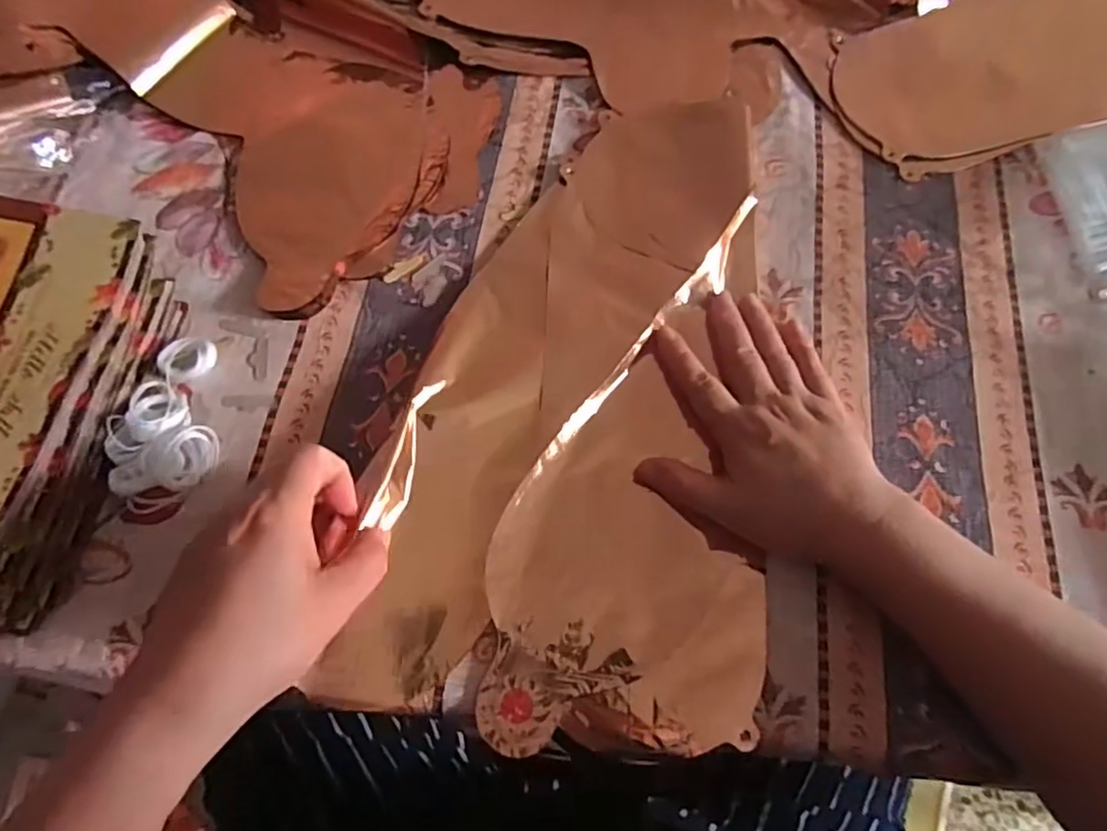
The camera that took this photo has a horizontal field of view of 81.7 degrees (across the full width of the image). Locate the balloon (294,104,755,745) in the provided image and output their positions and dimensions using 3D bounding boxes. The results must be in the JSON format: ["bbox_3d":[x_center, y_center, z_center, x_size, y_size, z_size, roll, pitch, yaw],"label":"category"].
[{"bbox_3d":[0.029,-0.023,0.374,0.205,0.027,0.389,11,70,3],"label":"balloon"}]

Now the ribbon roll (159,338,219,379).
[{"bbox_3d":[-0.215,-0.034,0.377,0.029,0.011,0.028,0,70,-1],"label":"ribbon roll"}]

